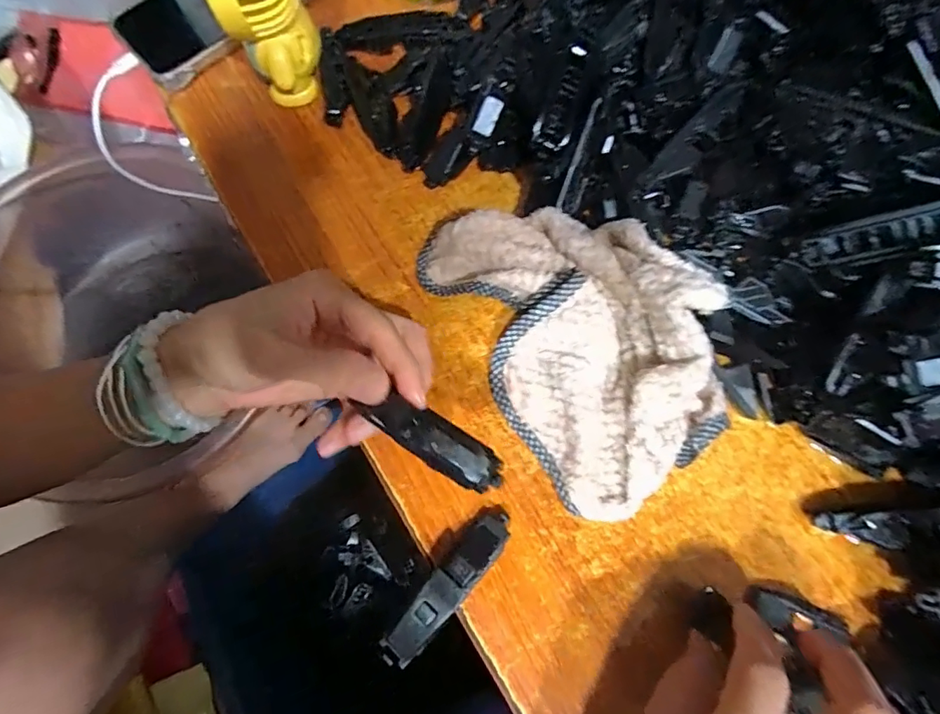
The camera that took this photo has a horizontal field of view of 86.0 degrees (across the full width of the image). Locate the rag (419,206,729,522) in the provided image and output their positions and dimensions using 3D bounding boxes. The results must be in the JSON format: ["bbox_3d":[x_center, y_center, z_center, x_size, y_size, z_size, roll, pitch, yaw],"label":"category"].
[{"bbox_3d":[0.054,-0.019,0.260,0.106,0.053,0.183,-31,72,-8],"label":"rag"}]

